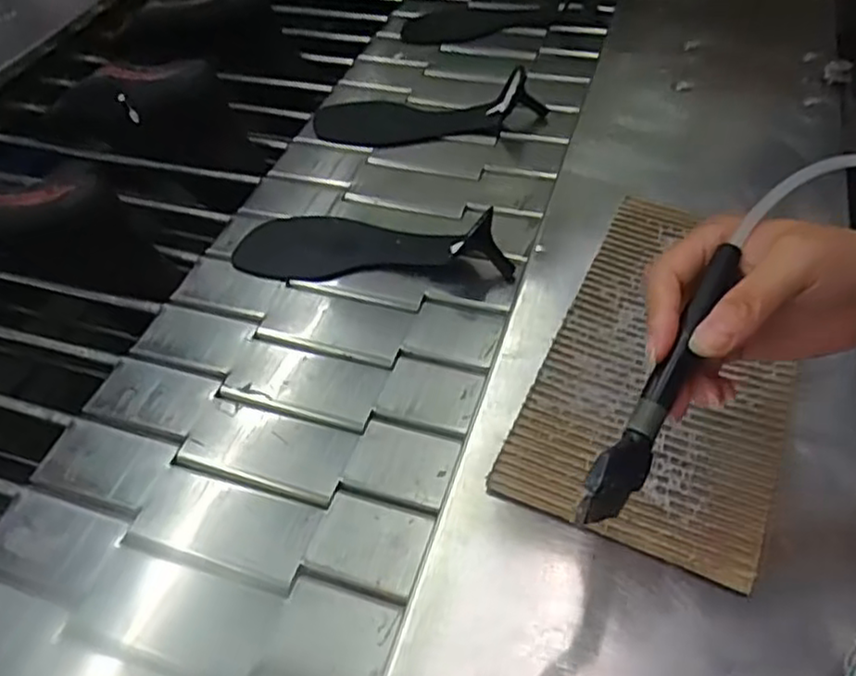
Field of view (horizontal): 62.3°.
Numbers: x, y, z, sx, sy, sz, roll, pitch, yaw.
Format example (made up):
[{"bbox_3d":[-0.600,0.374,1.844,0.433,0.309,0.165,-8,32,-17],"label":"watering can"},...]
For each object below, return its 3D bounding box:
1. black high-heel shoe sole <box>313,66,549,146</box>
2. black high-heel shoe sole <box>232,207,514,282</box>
[{"bbox_3d":[-0.005,-0.252,0.782,0.254,0.050,0.103,9,51,13],"label":"black high-heel shoe sole"},{"bbox_3d":[-0.053,-0.094,0.644,0.254,0.053,0.086,7,50,12],"label":"black high-heel shoe sole"}]

